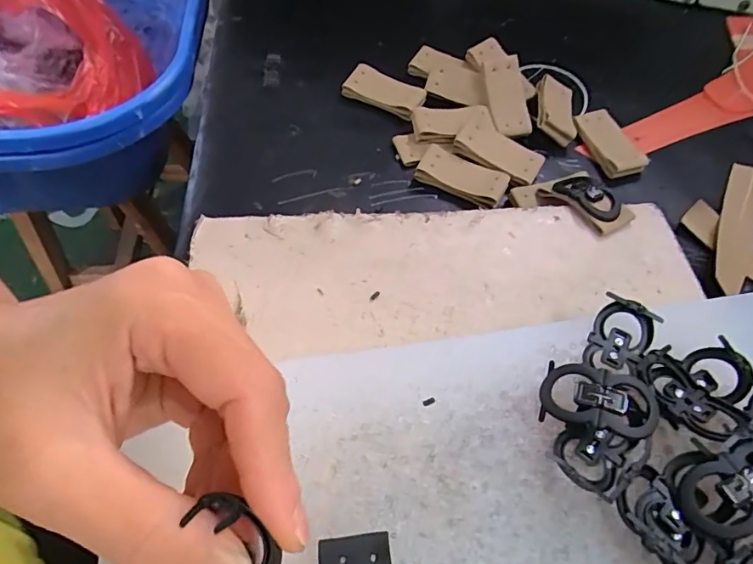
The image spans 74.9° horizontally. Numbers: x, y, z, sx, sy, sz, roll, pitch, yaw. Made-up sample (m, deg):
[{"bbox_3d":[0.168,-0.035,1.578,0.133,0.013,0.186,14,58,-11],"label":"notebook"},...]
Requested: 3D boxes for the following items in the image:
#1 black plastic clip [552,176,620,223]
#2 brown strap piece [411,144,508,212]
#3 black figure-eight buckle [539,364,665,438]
[{"bbox_3d":[0.139,-0.056,0.322,0.022,0.010,0.046,-24,62,-16],"label":"black plastic clip"},{"bbox_3d":[0.060,-0.074,0.352,0.063,0.014,0.031,28,61,15],"label":"brown strap piece"},{"bbox_3d":[0.099,0.053,0.215,0.048,0.018,0.026,17,59,9],"label":"black figure-eight buckle"}]

